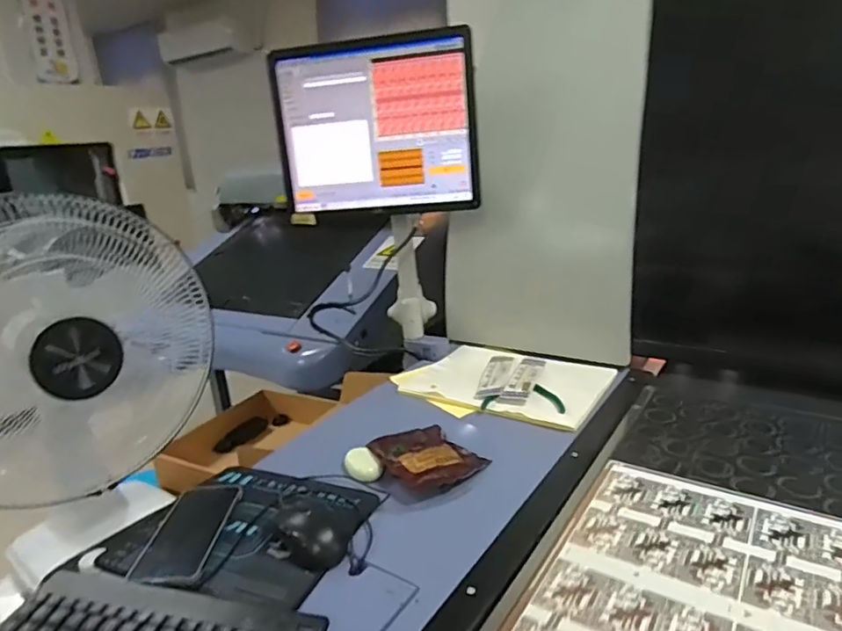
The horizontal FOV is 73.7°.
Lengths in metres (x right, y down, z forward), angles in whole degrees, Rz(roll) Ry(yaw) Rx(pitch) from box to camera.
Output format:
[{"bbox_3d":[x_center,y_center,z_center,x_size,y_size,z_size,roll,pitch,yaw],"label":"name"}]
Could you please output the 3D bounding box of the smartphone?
[{"bbox_3d":[-0.261,0.245,0.632,0.075,0.010,0.154,-3,18,2],"label":"smartphone"}]

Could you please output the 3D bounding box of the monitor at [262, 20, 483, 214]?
[{"bbox_3d":[-0.082,-0.343,1.040,0.373,0.294,0.050,0,18,11],"label":"monitor"}]

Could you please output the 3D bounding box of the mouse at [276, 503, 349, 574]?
[{"bbox_3d":[-0.118,0.234,0.610,0.058,0.032,0.093,-18,23,-37],"label":"mouse"}]

